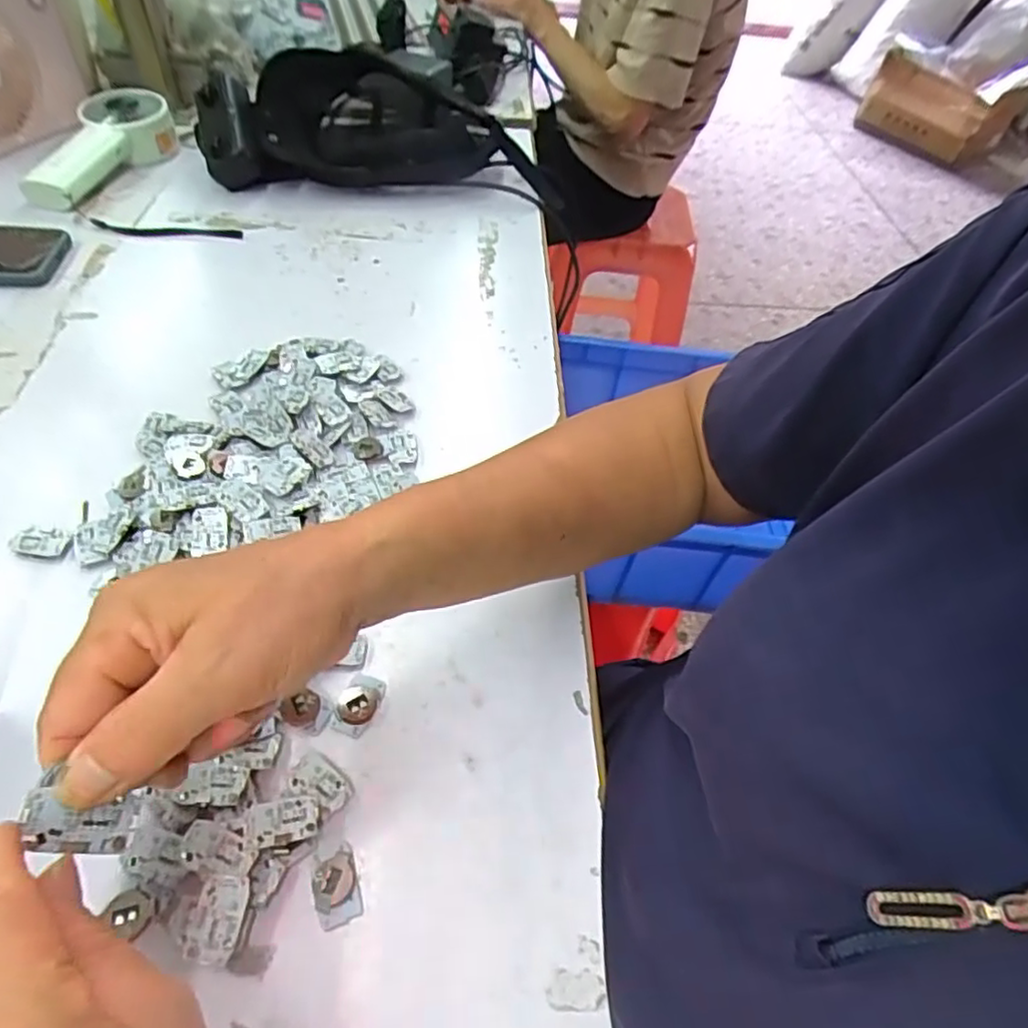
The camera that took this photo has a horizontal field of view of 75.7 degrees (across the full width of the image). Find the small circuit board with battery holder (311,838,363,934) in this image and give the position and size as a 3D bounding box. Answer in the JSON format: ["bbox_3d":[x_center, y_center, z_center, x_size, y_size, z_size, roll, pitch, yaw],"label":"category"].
[{"bbox_3d":[-0.074,0.154,0.275,0.018,0.004,0.029,-13,54,-16],"label":"small circuit board with battery holder"}]

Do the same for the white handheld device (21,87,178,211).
[{"bbox_3d":[-0.370,-0.335,0.602,0.076,0.035,0.177,8,51,0],"label":"white handheld device"}]

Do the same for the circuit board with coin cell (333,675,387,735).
[{"bbox_3d":[-0.077,0.093,0.324,0.020,0.004,0.029,15,52,6],"label":"circuit board with coin cell"}]

